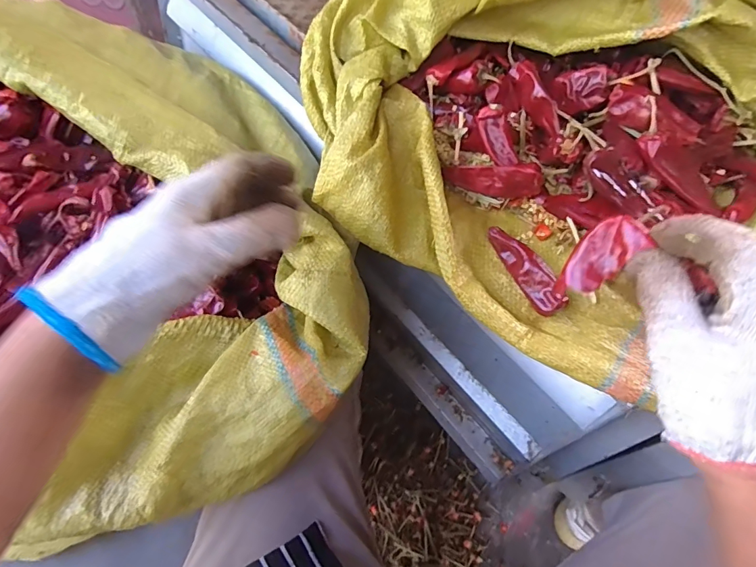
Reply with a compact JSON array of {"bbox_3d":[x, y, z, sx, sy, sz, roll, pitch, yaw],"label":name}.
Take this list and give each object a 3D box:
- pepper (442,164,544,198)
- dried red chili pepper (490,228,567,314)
[{"bbox_3d":[0.104,-0.095,0.402,0.085,0.031,0.014,7,59,14],"label":"pepper"},{"bbox_3d":[0.122,-0.013,0.361,0.022,0.019,0.084,-21,64,-16],"label":"dried red chili pepper"}]

